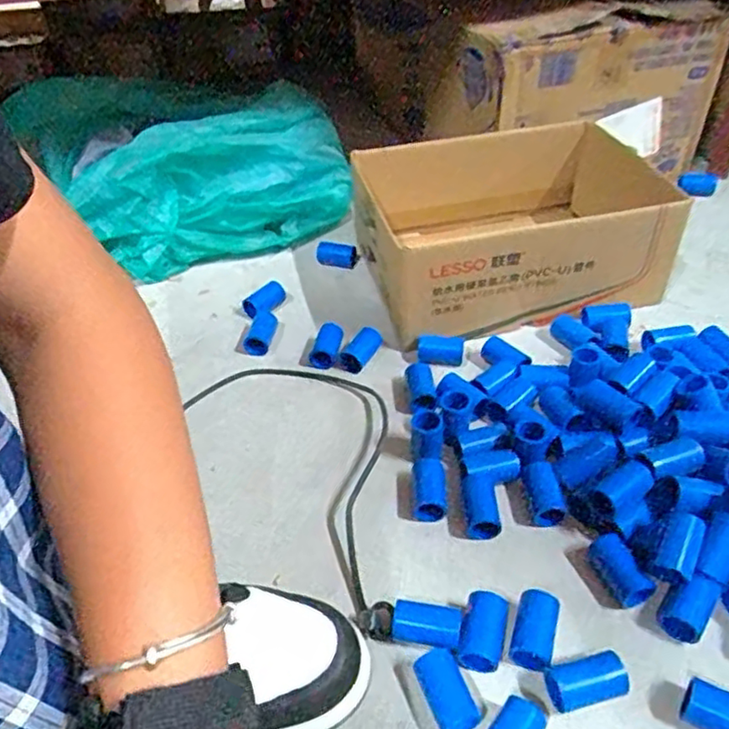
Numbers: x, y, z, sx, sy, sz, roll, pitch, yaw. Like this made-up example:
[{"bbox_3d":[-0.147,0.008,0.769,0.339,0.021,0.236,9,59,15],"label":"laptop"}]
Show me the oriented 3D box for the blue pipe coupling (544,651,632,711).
[{"bbox_3d":[0.137,0.199,0.404,0.050,0.026,0.023,-14,42,-9],"label":"blue pipe coupling"}]

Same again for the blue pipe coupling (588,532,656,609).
[{"bbox_3d":[0.179,0.146,0.458,0.020,0.026,0.049,-16,42,-11],"label":"blue pipe coupling"}]

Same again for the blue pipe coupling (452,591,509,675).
[{"bbox_3d":[0.078,0.180,0.431,0.028,0.029,0.047,13,45,20],"label":"blue pipe coupling"}]

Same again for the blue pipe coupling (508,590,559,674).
[{"bbox_3d":[0.111,0.179,0.429,0.027,0.030,0.048,10,44,18],"label":"blue pipe coupling"}]

